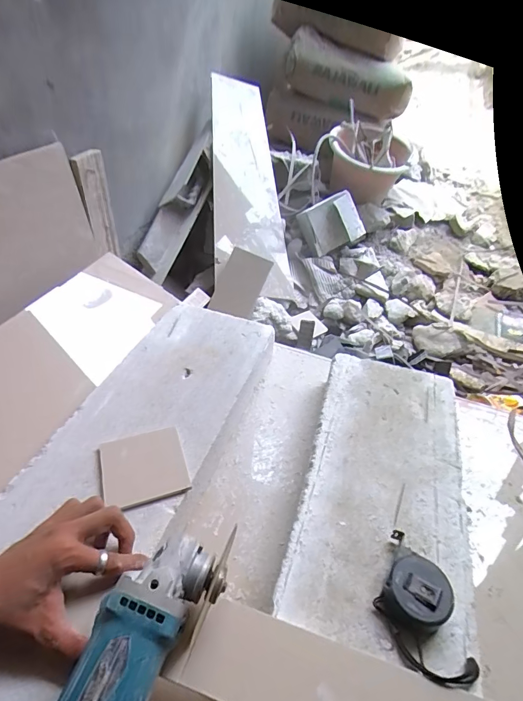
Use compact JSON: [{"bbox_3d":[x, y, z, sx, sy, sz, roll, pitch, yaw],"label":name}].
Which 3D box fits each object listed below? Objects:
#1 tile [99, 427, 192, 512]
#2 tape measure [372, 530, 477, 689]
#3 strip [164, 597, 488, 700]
[{"bbox_3d":[-0.148,0.146,0.507,0.100,0.011,0.097,-11,43,-17],"label":"tile"},{"bbox_3d":[0.155,0.252,0.398,0.071,0.032,0.131,-16,45,-21],"label":"tape measure"},{"bbox_3d":[0.075,0.302,0.350,0.282,0.012,0.073,14,42,11],"label":"strip"}]

